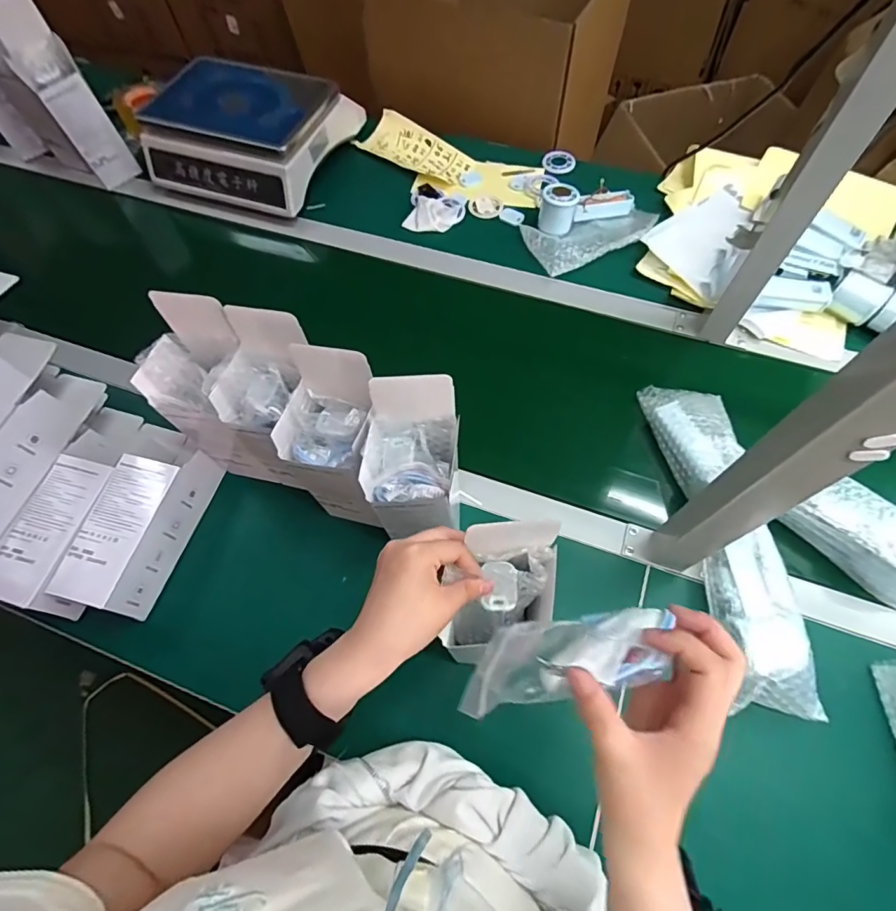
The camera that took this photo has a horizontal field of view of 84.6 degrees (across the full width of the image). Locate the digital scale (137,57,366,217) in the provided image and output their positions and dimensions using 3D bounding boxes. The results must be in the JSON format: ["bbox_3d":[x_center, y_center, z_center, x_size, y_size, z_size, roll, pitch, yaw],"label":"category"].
[{"bbox_3d":[-0.334,-0.566,0.841,0.283,0.101,0.266,19,69,9],"label":"digital scale"}]

